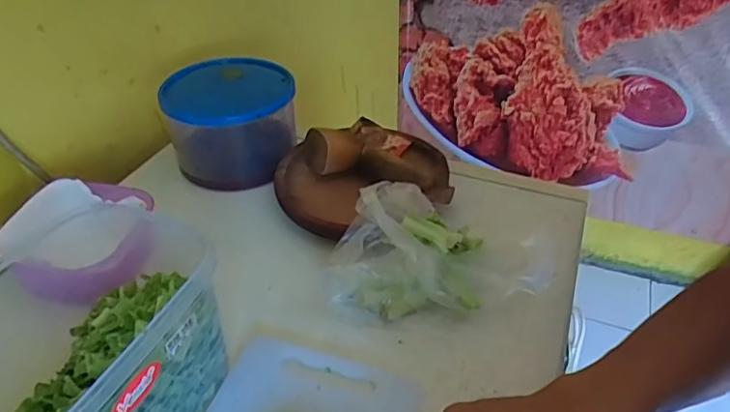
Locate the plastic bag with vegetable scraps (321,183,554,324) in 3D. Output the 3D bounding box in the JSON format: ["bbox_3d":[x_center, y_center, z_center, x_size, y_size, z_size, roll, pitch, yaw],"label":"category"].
[{"bbox_3d":[0.069,0.043,0.479,0.187,0.085,0.090,5,41,8],"label":"plastic bag with vegetable scraps"}]

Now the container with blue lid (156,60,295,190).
[{"bbox_3d":[-0.152,-0.098,0.651,0.136,0.116,0.127,-3,41,-1],"label":"container with blue lid"}]

